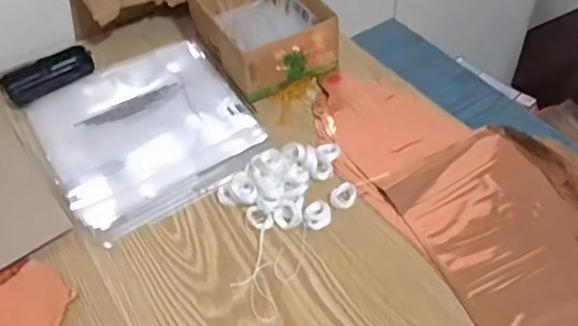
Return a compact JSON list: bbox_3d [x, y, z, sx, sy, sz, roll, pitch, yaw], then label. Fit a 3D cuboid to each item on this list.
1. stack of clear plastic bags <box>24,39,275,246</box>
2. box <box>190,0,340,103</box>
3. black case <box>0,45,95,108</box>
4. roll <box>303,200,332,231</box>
[{"bbox_3d":[-0.161,-0.042,0.632,0.211,0.021,0.251,-26,48,-16],"label":"stack of clear plastic bags"},{"bbox_3d":[-0.035,-0.171,0.699,0.134,0.066,0.195,-20,50,-13],"label":"box"},{"bbox_3d":[-0.298,-0.109,0.699,0.109,0.029,0.037,-24,51,-16],"label":"black case"},{"bbox_3d":[0.028,0.050,0.538,0.025,0.011,0.027,-2,48,3],"label":"roll"}]

